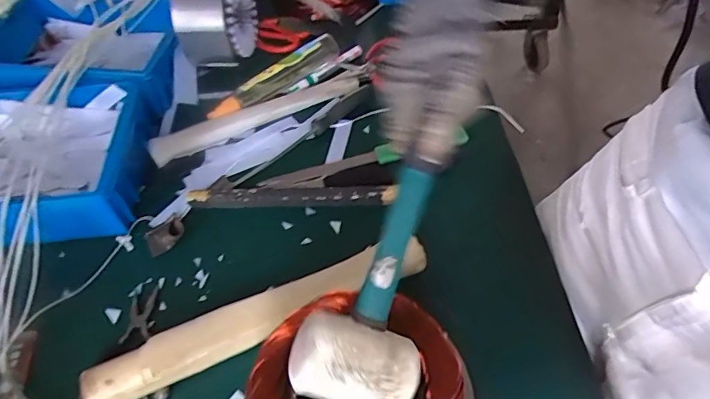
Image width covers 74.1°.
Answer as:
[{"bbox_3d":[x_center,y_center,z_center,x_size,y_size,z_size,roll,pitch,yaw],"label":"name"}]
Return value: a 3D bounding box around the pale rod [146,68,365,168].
[{"bbox_3d":[-0.130,-0.123,0.662,0.311,0.021,0.041,-24,53,-14],"label":"pale rod"}]

